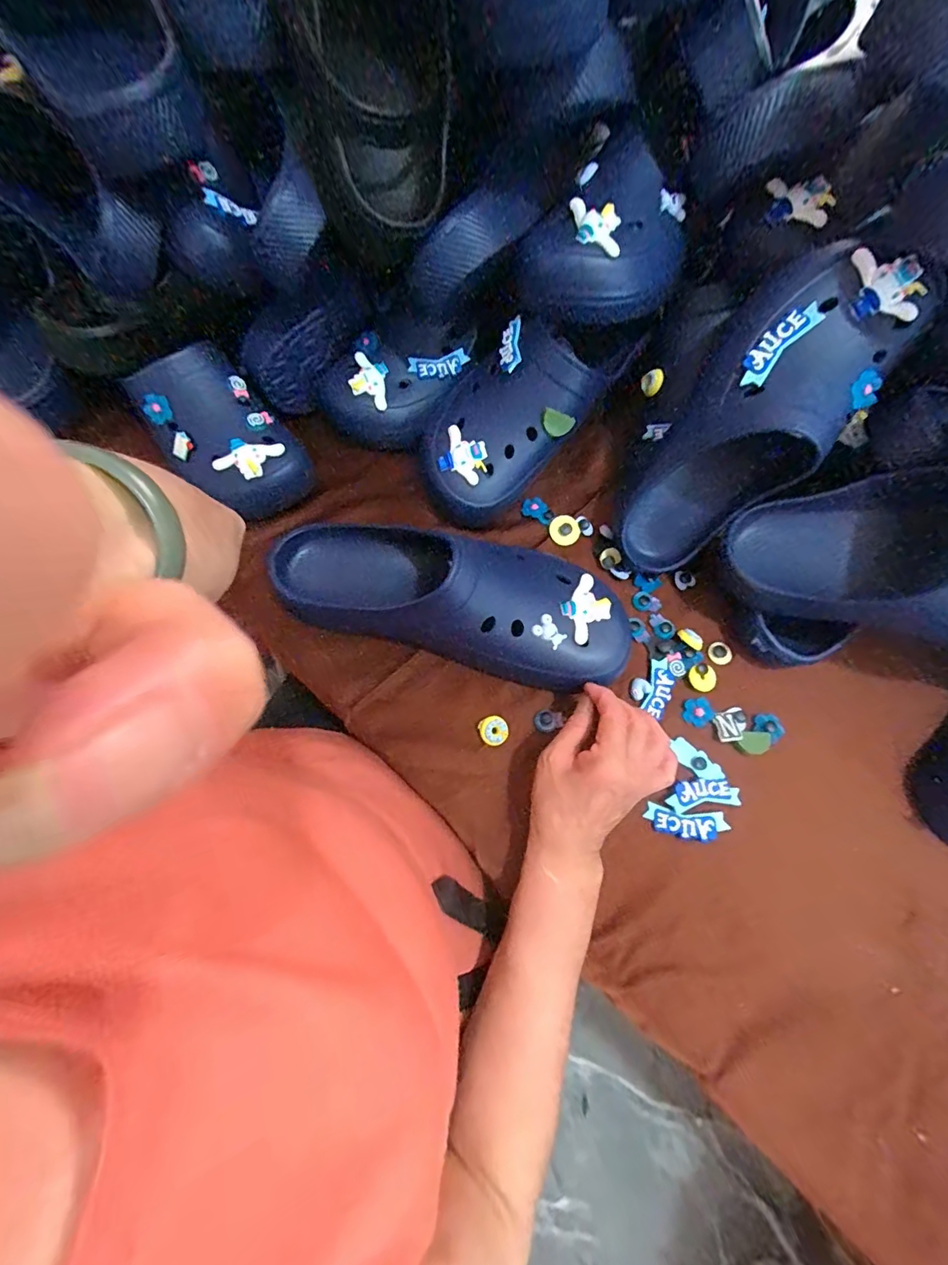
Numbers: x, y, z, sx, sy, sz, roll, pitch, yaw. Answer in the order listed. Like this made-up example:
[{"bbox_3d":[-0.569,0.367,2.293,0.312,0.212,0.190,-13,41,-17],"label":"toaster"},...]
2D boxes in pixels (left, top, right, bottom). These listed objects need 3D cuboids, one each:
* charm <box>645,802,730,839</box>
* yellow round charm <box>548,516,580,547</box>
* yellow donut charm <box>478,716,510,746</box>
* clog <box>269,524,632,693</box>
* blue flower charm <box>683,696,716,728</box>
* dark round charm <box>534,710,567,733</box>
[{"bbox_3d":[0.169,0.151,0.390,0.062,0.005,0.022,7,69,0],"label":"charm"},{"bbox_3d":[0.091,-0.102,0.488,0.030,0.008,0.027,-18,71,-9],"label":"yellow round charm"},{"bbox_3d":[0.017,0.082,0.410,0.023,0.009,0.024,1,69,-2],"label":"yellow donut charm"},{"bbox_3d":[-0.023,-0.036,0.404,0.298,0.106,0.104,13,69,3],"label":"clog"},{"bbox_3d":[0.194,0.069,0.426,0.026,0.004,0.024,-24,72,-11],"label":"blue flower charm"},{"bbox_3d":[0.064,0.075,0.423,0.024,0.008,0.019,-22,71,-10],"label":"dark round charm"}]

